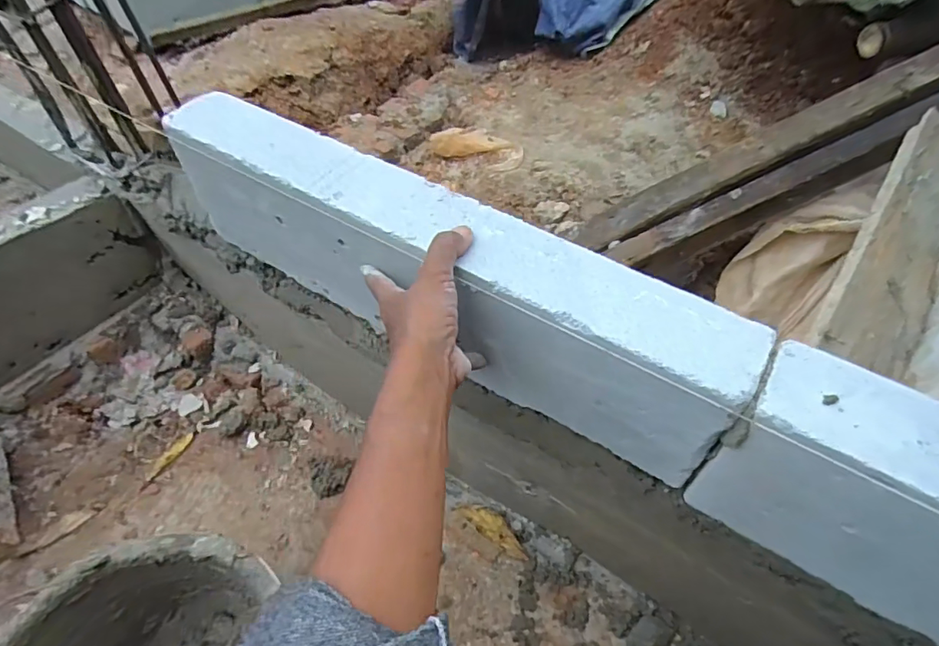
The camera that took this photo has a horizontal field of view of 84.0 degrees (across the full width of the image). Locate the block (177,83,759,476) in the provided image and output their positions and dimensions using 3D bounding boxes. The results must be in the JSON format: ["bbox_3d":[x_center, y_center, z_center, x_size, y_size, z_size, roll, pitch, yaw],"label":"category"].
[{"bbox_3d":[-0.048,-0.050,0.496,0.579,0.162,0.082,27,56,23],"label":"block"}]

